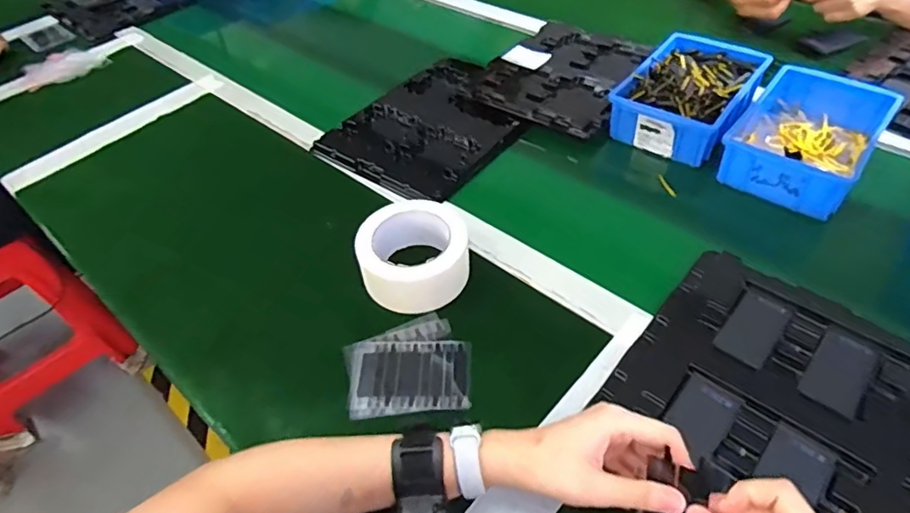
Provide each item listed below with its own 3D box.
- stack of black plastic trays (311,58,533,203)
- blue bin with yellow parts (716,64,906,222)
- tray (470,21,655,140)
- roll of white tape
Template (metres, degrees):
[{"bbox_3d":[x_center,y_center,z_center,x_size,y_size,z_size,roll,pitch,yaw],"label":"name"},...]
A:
[{"bbox_3d":[-0.028,-0.181,0.764,0.210,0.023,0.268,29,58,27],"label":"stack of black plastic trays"},{"bbox_3d":[0.418,-0.142,0.665,0.131,0.064,0.212,30,59,27],"label":"blue bin with yellow parts"},{"bbox_3d":[0.163,-0.273,0.826,0.198,0.024,0.257,24,57,24],"label":"tray"},{"bbox_3d":[-0.040,-0.002,0.573,0.107,0.057,0.109,-3,50,4],"label":"roll of white tape"}]

